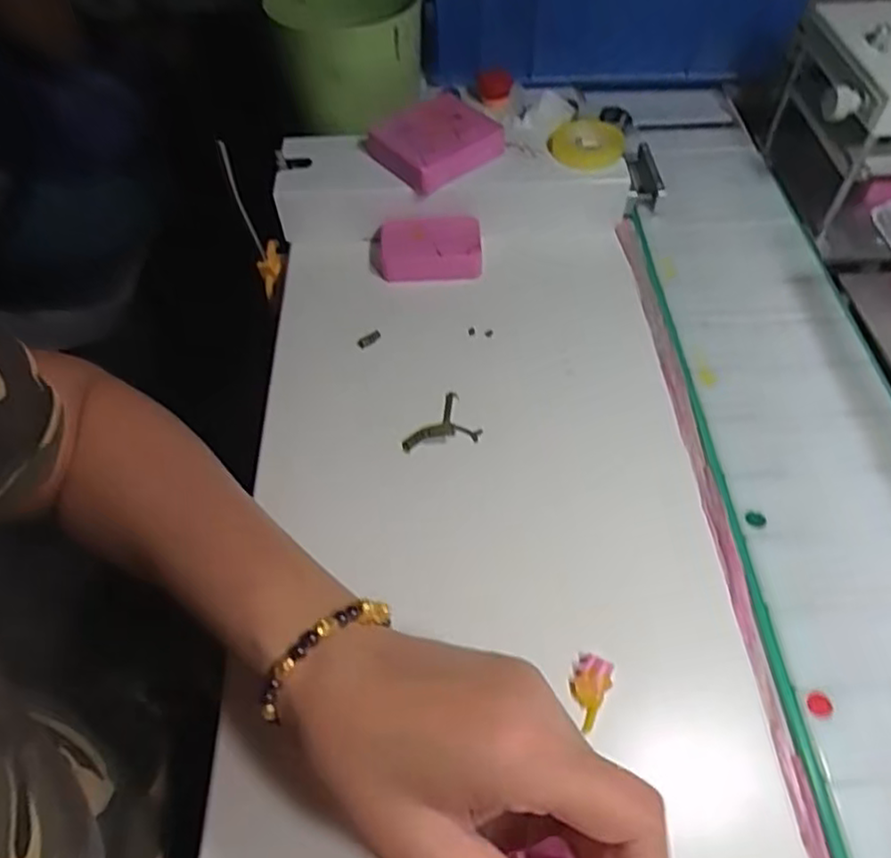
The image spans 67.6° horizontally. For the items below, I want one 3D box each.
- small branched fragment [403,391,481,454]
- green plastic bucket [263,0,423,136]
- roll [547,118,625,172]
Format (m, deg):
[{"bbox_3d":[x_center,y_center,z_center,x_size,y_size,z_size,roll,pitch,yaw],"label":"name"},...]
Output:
[{"bbox_3d":[0.001,0.001,0.390,0.031,0.011,0.047,33,62,23],"label":"small branched fragment"},{"bbox_3d":[-0.077,-0.298,0.525,0.106,0.093,0.127,-8,55,-4],"label":"green plastic bucket"},{"bbox_3d":[0.104,-0.210,0.489,0.053,0.012,0.052,-1,55,1],"label":"roll"}]

